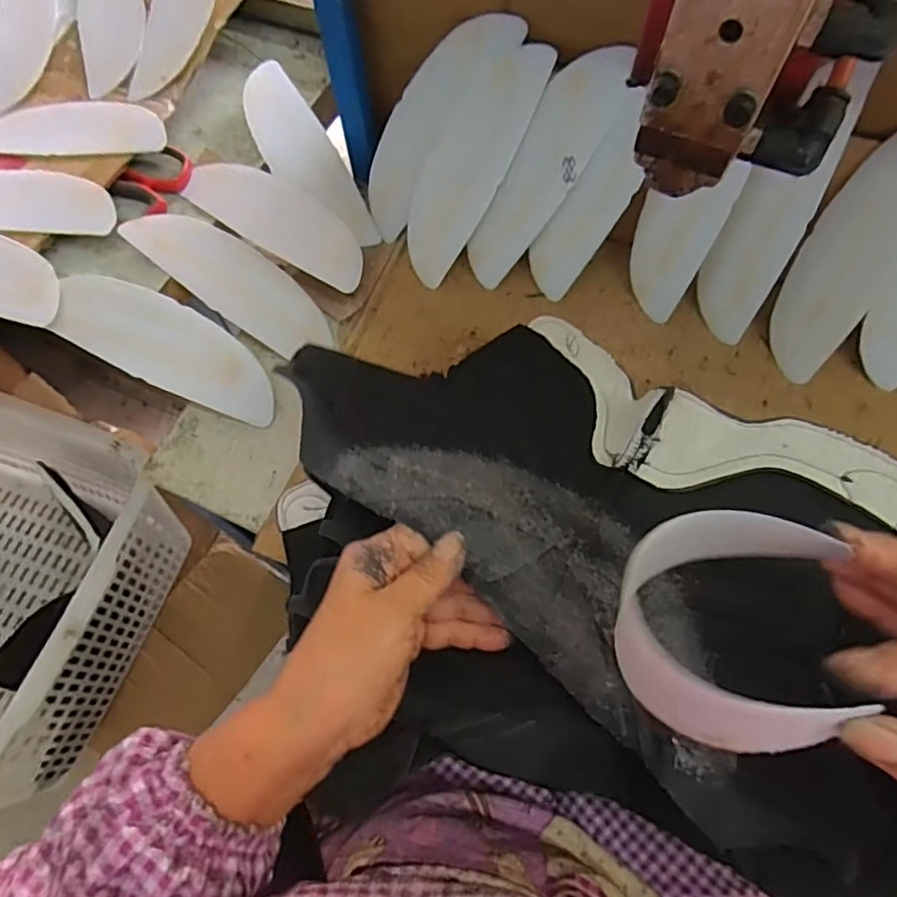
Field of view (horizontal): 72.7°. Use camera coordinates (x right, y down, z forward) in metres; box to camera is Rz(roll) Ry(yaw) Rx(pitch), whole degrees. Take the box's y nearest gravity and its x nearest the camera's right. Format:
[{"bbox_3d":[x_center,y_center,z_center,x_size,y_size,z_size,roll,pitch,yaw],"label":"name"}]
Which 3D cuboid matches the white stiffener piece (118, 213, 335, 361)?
[{"bbox_3d":[-0.193,-0.152,0.552,0.195,0.005,0.067,36,70,-4],"label":"white stiffener piece"}]

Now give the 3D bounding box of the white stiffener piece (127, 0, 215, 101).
[{"bbox_3d":[-0.275,-0.457,0.628,0.071,0.008,0.224,3,75,10],"label":"white stiffener piece"}]

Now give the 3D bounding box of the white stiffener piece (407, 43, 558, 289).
[{"bbox_3d":[0.017,-0.256,0.549,0.068,0.017,0.208,39,113,16],"label":"white stiffener piece"}]

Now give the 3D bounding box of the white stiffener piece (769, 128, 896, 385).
[{"bbox_3d":[0.319,-0.158,0.478,0.070,0.207,0.029,31,28,14],"label":"white stiffener piece"}]

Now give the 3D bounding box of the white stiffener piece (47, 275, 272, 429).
[{"bbox_3d":[-0.233,-0.085,0.515,0.188,0.008,0.069,28,80,-11],"label":"white stiffener piece"}]

